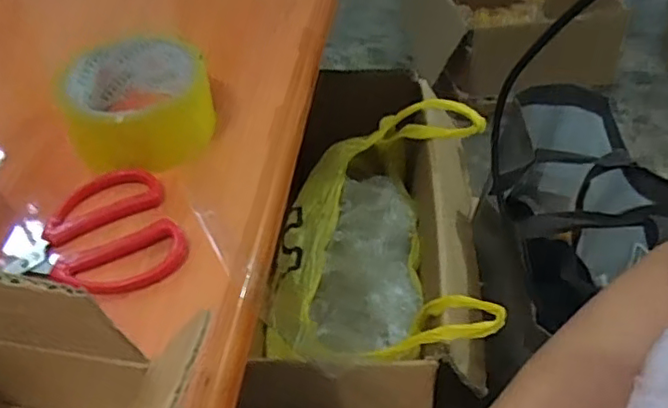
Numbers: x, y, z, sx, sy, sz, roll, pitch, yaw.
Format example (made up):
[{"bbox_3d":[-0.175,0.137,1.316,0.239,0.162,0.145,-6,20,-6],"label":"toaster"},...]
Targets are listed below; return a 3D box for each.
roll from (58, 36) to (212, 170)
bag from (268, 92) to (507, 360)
[{"bbox_3d":[-0.129,-0.070,0.409,0.089,0.048,0.090,0,47,0],"label":"roll"},{"bbox_3d":[0.045,0.030,0.608,0.187,0.154,0.312,3,47,4],"label":"bag"}]

